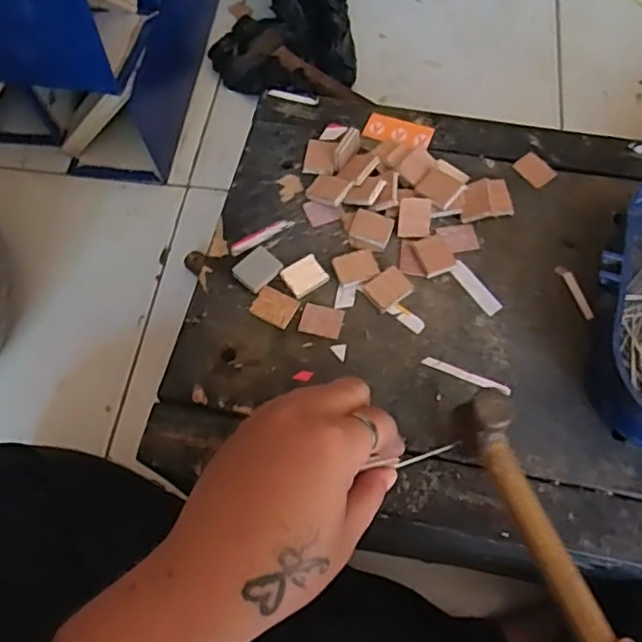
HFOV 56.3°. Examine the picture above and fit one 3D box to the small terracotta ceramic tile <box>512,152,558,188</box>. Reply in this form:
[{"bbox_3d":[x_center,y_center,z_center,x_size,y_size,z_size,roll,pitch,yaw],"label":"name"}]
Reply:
[{"bbox_3d":[0.141,-0.100,0.394,0.021,0.004,0.024,-36,69,-15],"label":"small terracotta ceramic tile"}]

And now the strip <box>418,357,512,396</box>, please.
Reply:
[{"bbox_3d":[0.081,0.030,0.334,0.049,0.004,0.006,20,66,10],"label":"strip"}]

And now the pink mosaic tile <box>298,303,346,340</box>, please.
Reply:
[{"bbox_3d":[0.000,-0.001,0.350,0.024,0.004,0.019,13,65,7],"label":"pink mosaic tile"}]

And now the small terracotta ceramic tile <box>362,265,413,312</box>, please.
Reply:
[{"bbox_3d":[0.040,-0.019,0.354,0.025,0.004,0.020,-34,68,-14],"label":"small terracotta ceramic tile"}]

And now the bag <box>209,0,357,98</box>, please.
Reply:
[{"bbox_3d":[-0.043,-0.347,0.701,0.167,0.081,0.183,1,64,2],"label":"bag"}]

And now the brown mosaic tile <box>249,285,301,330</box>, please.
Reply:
[{"bbox_3d":[-0.027,-0.008,0.353,0.024,0.004,0.020,26,68,13],"label":"brown mosaic tile"}]

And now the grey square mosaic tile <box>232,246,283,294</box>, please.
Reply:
[{"bbox_3d":[-0.038,-0.031,0.362,0.021,0.008,0.026,41,72,18],"label":"grey square mosaic tile"}]

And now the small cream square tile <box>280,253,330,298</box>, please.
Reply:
[{"bbox_3d":[-0.009,-0.027,0.361,0.024,0.005,0.021,-32,68,-13],"label":"small cream square tile"}]

